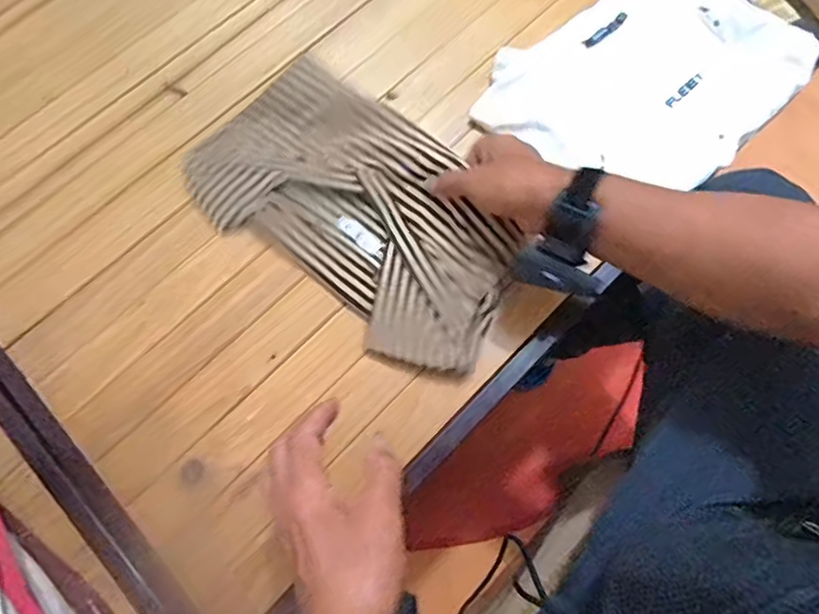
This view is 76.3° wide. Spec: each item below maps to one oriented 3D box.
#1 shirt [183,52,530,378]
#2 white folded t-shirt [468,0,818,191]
[{"bbox_3d":[-0.048,-0.098,0.505,0.337,0.036,0.186,38,78,12],"label":"shirt"},{"bbox_3d":[0.250,-0.241,0.550,0.314,0.023,0.225,-37,75,-9],"label":"white folded t-shirt"}]

